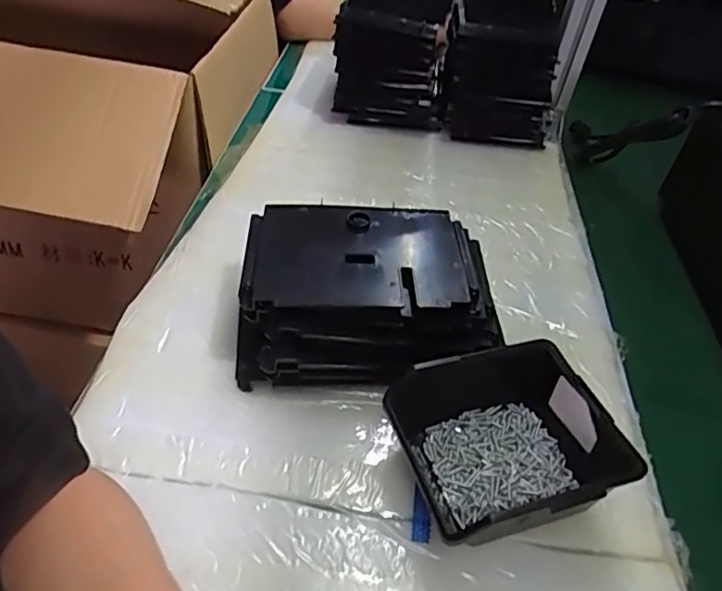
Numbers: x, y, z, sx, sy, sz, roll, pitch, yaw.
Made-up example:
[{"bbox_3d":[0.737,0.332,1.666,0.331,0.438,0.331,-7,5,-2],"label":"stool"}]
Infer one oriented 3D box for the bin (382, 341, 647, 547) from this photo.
[{"bbox_3d":[0.093,0.103,0.413,0.130,0.066,0.121,-8,44,-16],"label":"bin"}]

